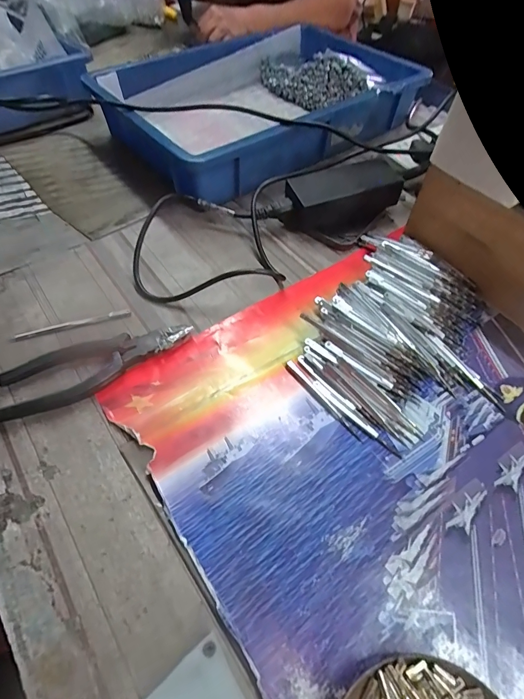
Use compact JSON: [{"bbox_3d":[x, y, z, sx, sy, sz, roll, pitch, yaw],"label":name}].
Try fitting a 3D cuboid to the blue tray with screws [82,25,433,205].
[{"bbox_3d":[-0.001,-0.378,0.583,0.446,0.093,0.297,-33,62,-23],"label":"blue tray with screws"}]

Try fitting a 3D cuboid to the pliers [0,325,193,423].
[{"bbox_3d":[-0.142,0.014,0.332,0.162,0.015,0.050,-18,57,-15],"label":"pliers"}]

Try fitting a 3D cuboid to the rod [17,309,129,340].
[{"bbox_3d":[-0.180,-0.025,0.366,0.103,0.007,0.007,-18,57,-14],"label":"rod"}]

